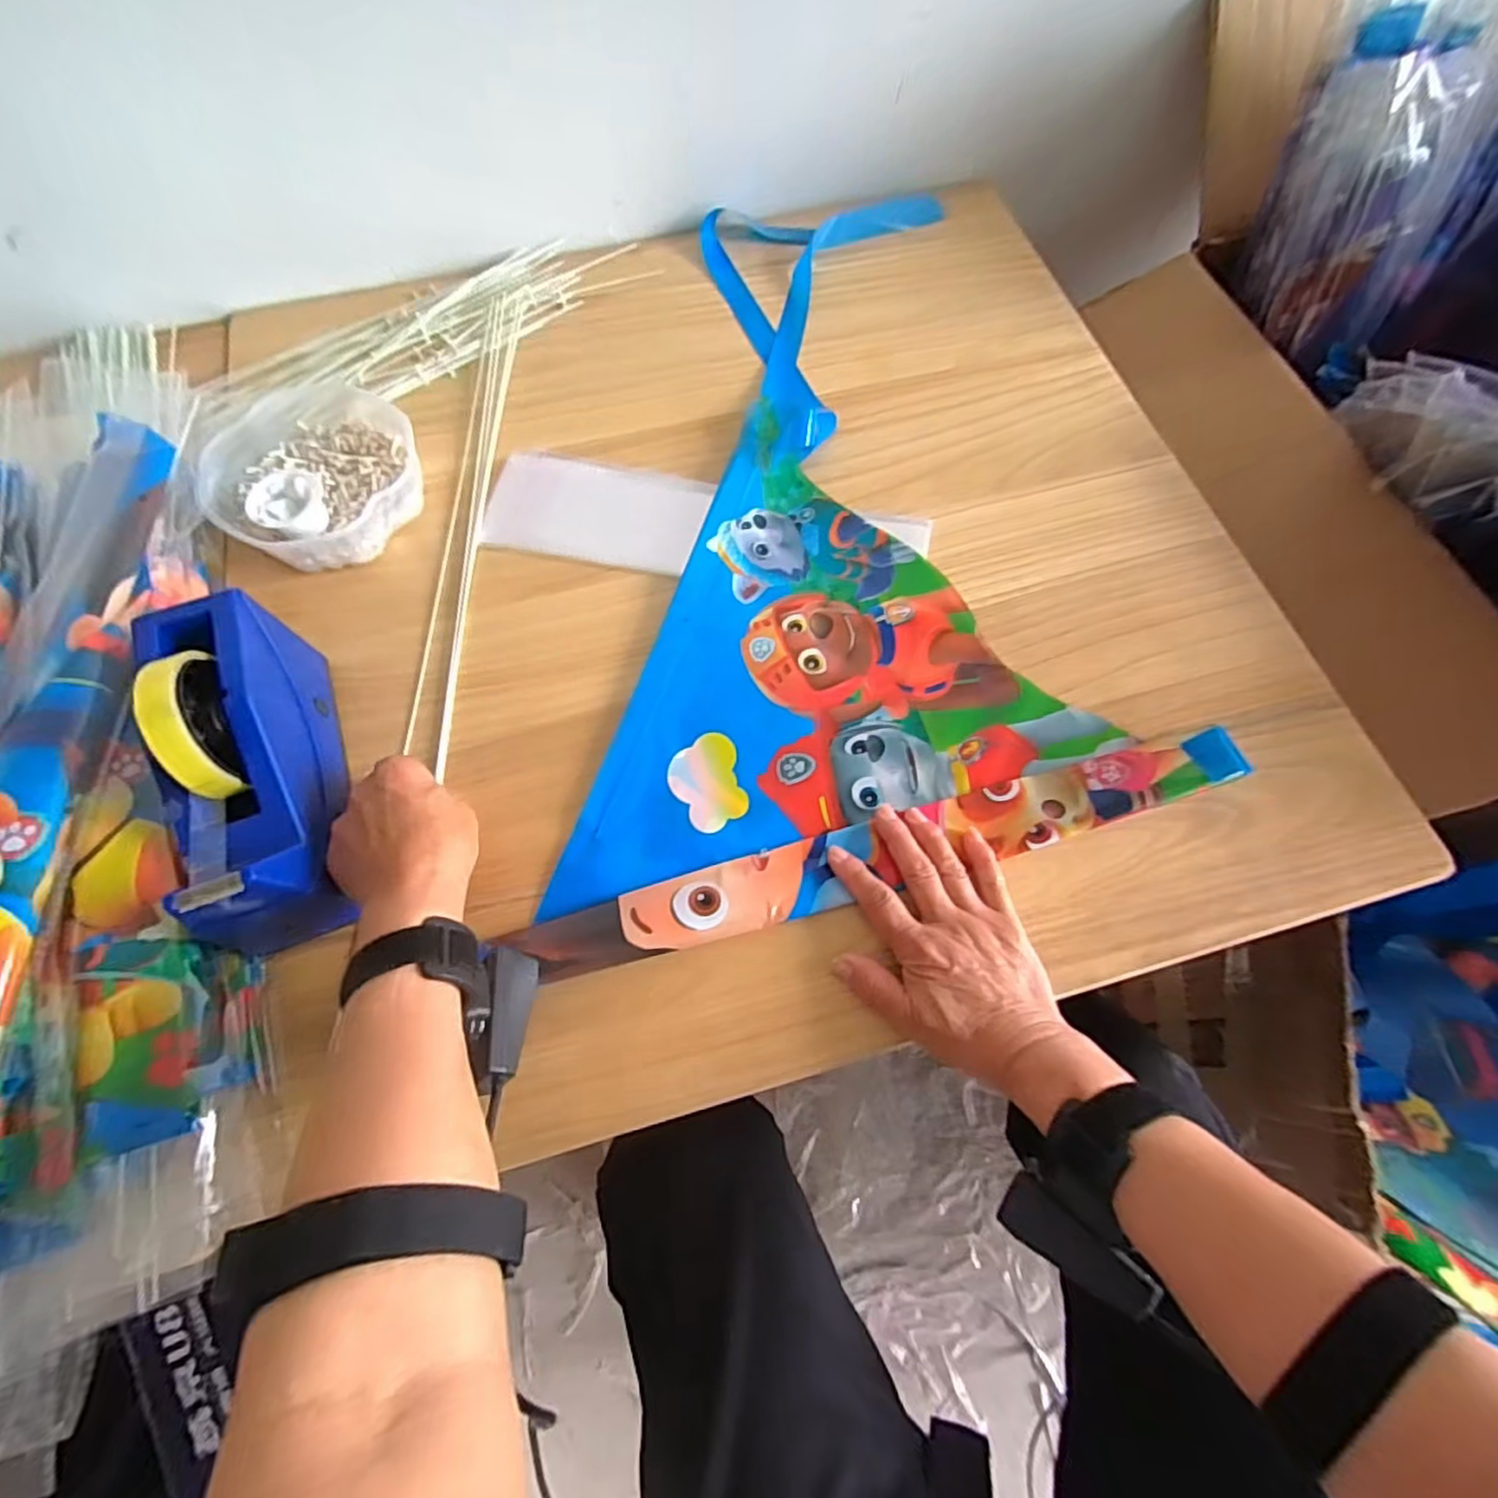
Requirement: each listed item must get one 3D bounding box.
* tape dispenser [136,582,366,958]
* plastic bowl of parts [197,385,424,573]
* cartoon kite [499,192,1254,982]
[{"bbox_3d":[-0.303,0.009,0.416,0.073,0.120,0.200,-16,67,-6],"label":"tape dispenser"},{"bbox_3d":[-0.355,-0.226,0.556,0.175,0.044,0.152,36,71,15],"label":"plastic bowl of parts"},{"bbox_3d":[0.030,-0.212,0.565,0.423,0.022,0.674,-10,67,-4],"label":"cartoon kite"}]

